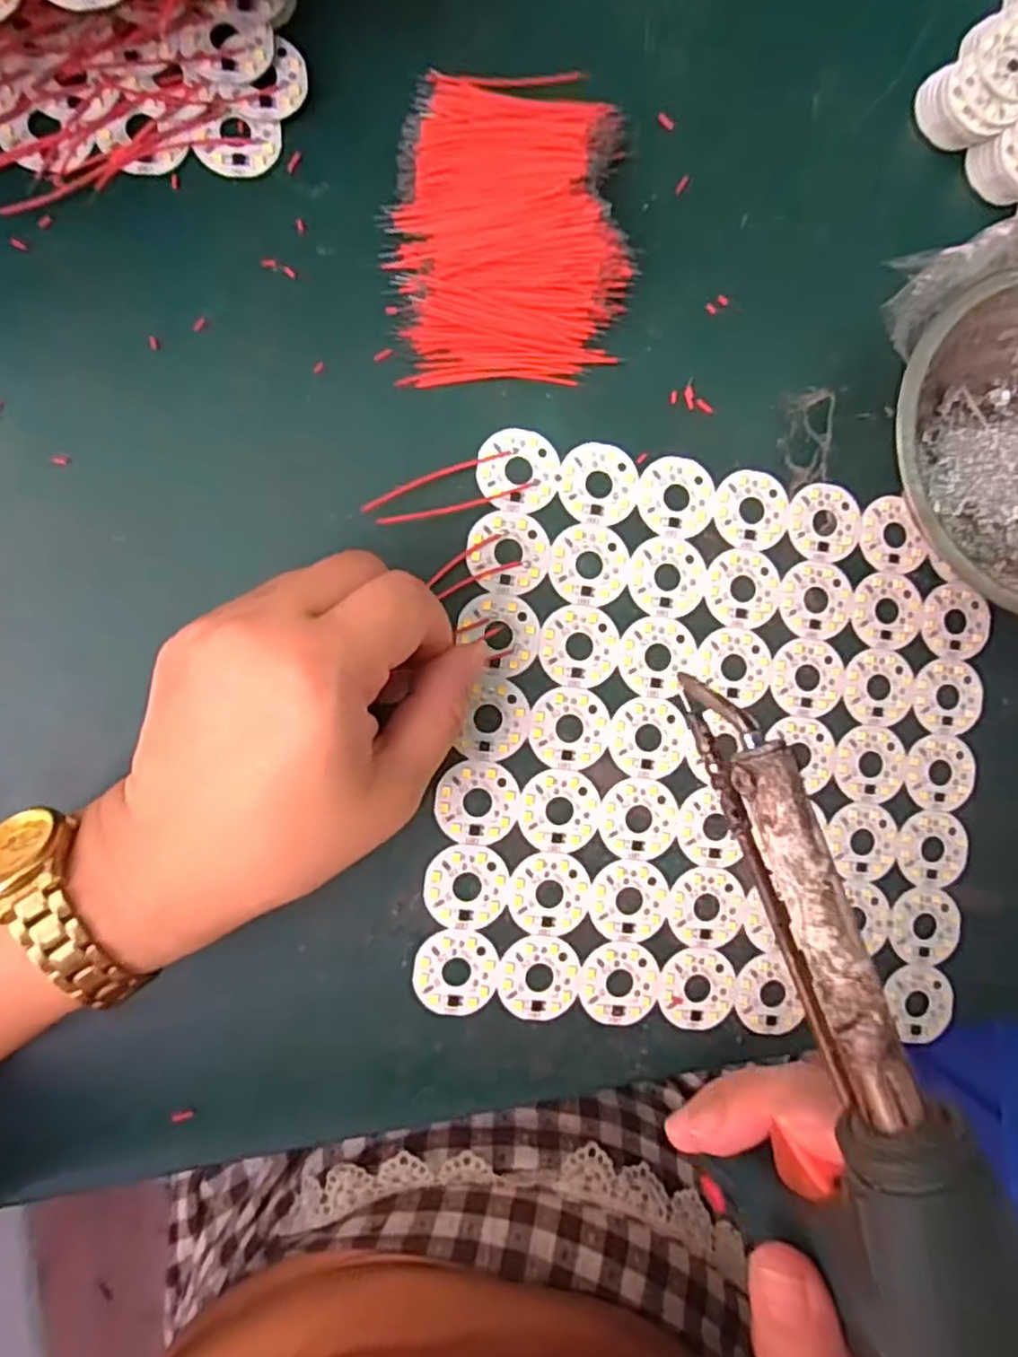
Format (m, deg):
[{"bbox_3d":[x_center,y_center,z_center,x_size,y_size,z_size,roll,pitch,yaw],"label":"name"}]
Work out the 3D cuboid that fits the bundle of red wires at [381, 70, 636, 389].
[{"bbox_3d":[0.001,-0.167,0.255,0.084,0.021,0.115,-3,90,-8],"label":"bundle of red wires"}]

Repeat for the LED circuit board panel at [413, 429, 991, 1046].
[{"bbox_3d":[0.083,0.026,0.274,0.209,0.004,0.207,7,89,-8],"label":"LED circuit board panel"}]

